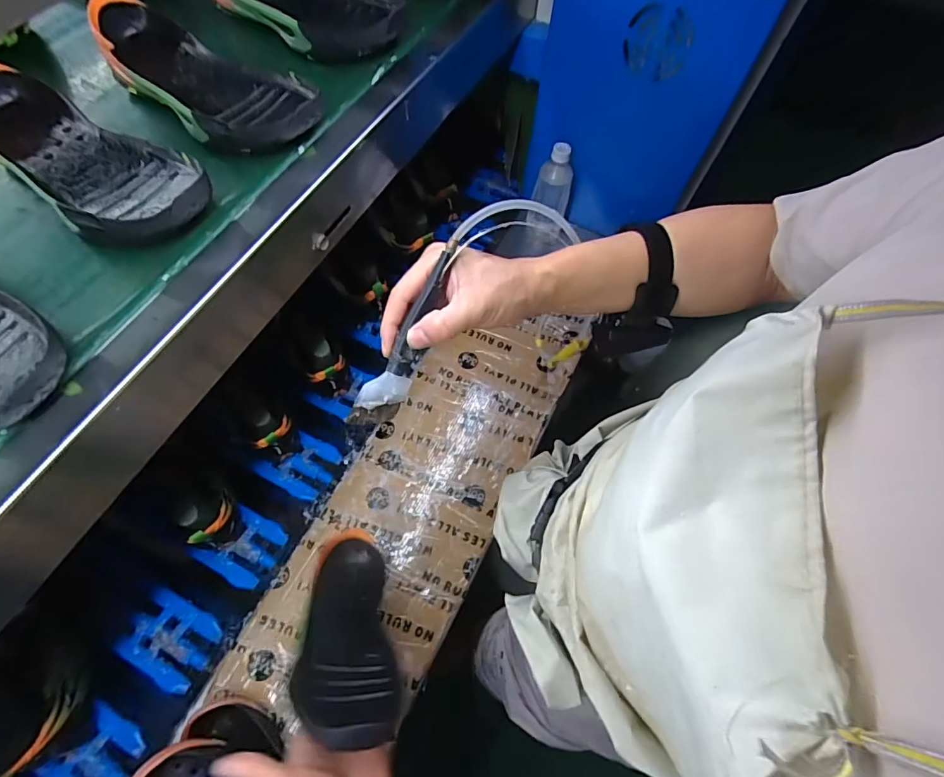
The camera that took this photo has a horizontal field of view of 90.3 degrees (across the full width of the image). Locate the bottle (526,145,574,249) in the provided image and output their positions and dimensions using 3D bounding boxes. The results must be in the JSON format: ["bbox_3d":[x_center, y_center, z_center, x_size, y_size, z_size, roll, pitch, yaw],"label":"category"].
[{"bbox_3d":[0.145,-0.348,0.877,0.068,0.175,0.054,17,64,5],"label":"bottle"}]

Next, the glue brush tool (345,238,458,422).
[{"bbox_3d":[-0.048,-0.039,0.362,0.027,0.022,0.156,29,102,10],"label":"glue brush tool"}]

